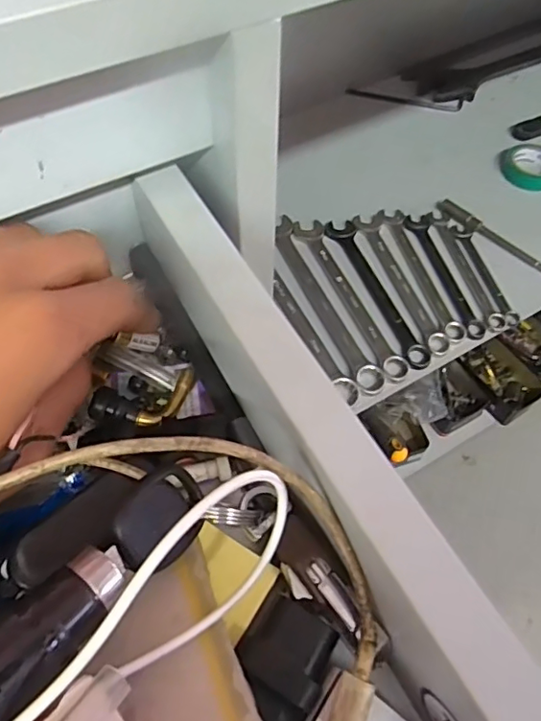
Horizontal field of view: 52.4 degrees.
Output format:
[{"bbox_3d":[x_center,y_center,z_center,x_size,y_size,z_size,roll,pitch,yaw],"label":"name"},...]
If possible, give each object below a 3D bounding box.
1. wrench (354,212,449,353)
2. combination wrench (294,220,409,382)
[{"bbox_3d":[0.128,-0.085,0.556,0.031,0.010,0.188,-12,58,-9],"label":"wrench"},{"bbox_3d":[0.076,-0.070,0.545,0.030,0.009,0.209,-16,59,-11],"label":"combination wrench"}]

